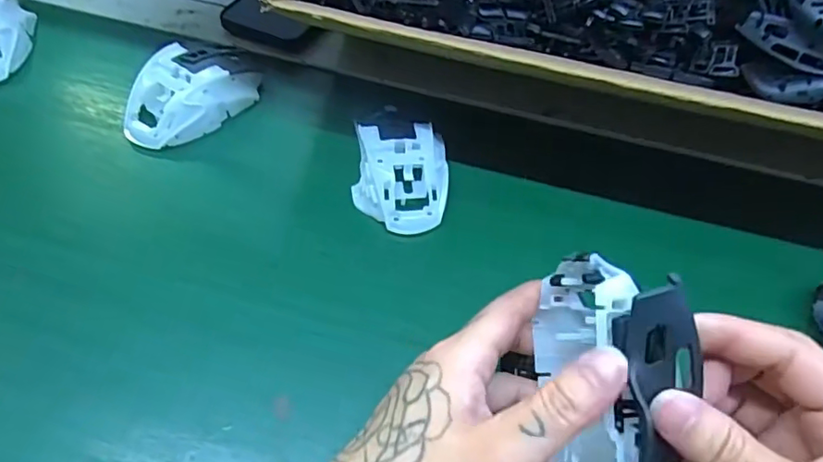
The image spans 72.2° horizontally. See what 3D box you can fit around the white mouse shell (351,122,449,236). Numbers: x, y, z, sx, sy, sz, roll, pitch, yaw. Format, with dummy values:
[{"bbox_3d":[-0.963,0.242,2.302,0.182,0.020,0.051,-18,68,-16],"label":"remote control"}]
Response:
[{"bbox_3d":[-0.007,-0.038,0.388,0.064,0.031,0.074,-1,52,-1],"label":"white mouse shell"}]

